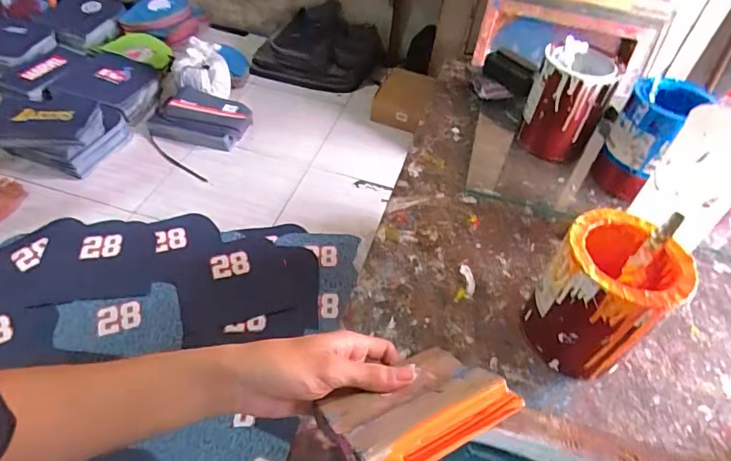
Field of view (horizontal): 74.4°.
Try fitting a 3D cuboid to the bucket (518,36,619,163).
[{"bbox_3d":[0.303,-0.191,0.732,0.101,0.148,0.107,23,49,15],"label":"bucket"}]

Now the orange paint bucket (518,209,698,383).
[{"bbox_3d":[0.236,0.068,0.485,0.108,0.139,0.103,3,47,-4],"label":"orange paint bucket"}]

